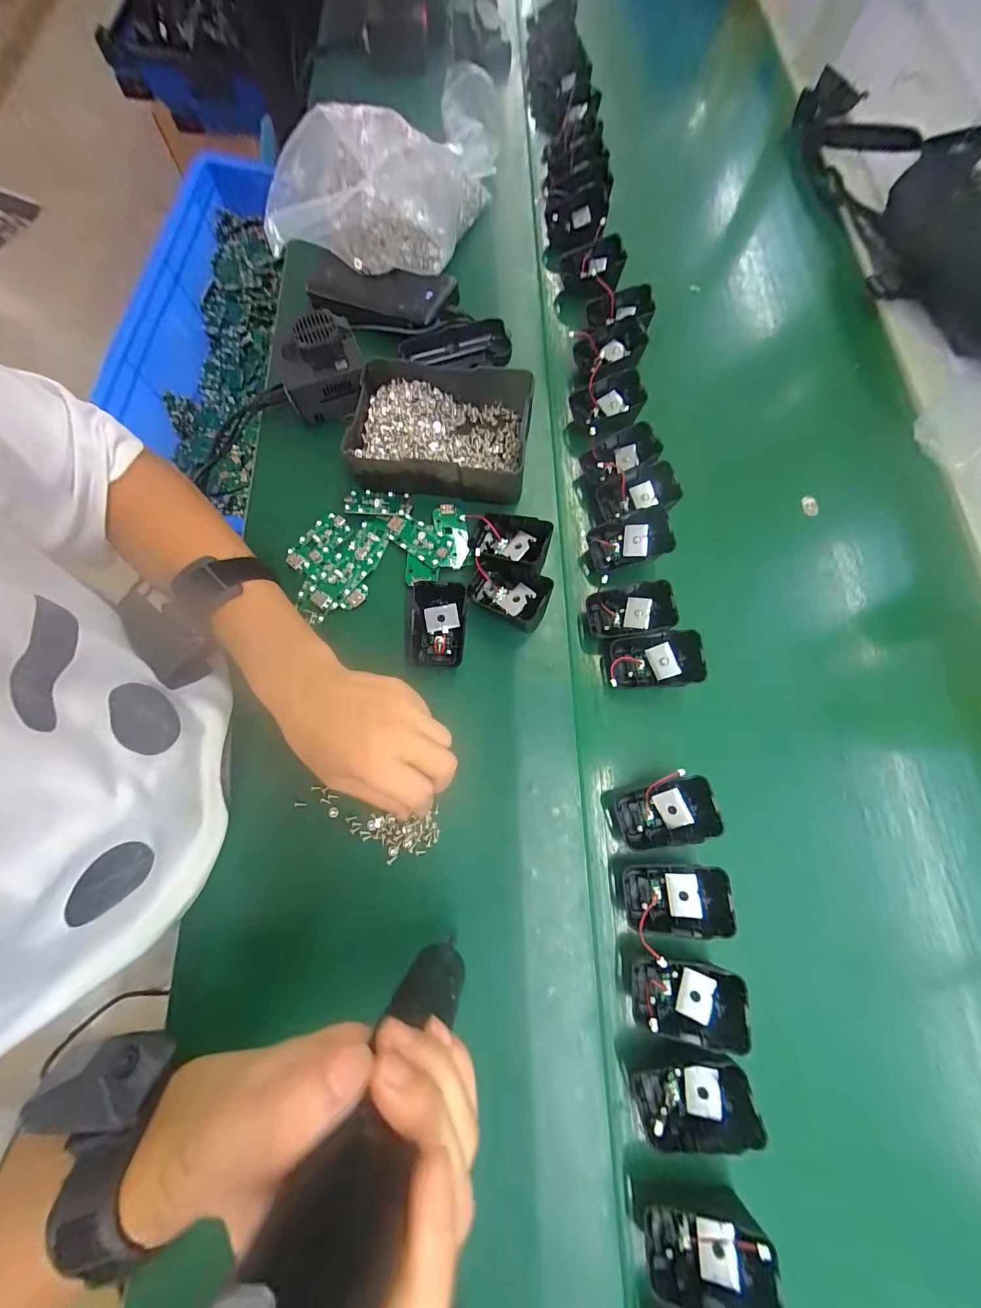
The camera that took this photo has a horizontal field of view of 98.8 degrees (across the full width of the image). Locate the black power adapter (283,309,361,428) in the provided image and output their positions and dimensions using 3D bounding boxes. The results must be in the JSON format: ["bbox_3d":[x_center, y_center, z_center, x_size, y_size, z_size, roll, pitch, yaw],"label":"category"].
[{"bbox_3d":[-0.164,-0.277,0.410,0.076,0.051,0.073,-17,80,-2],"label":"black power adapter"}]

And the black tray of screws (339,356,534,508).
[{"bbox_3d":[-0.048,-0.212,0.392,0.163,0.044,0.117,7,80,2],"label":"black tray of screws"}]

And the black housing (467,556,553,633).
[{"bbox_3d":[0.015,-0.052,0.351,0.066,0.032,0.043,25,81,5],"label":"black housing"}]

